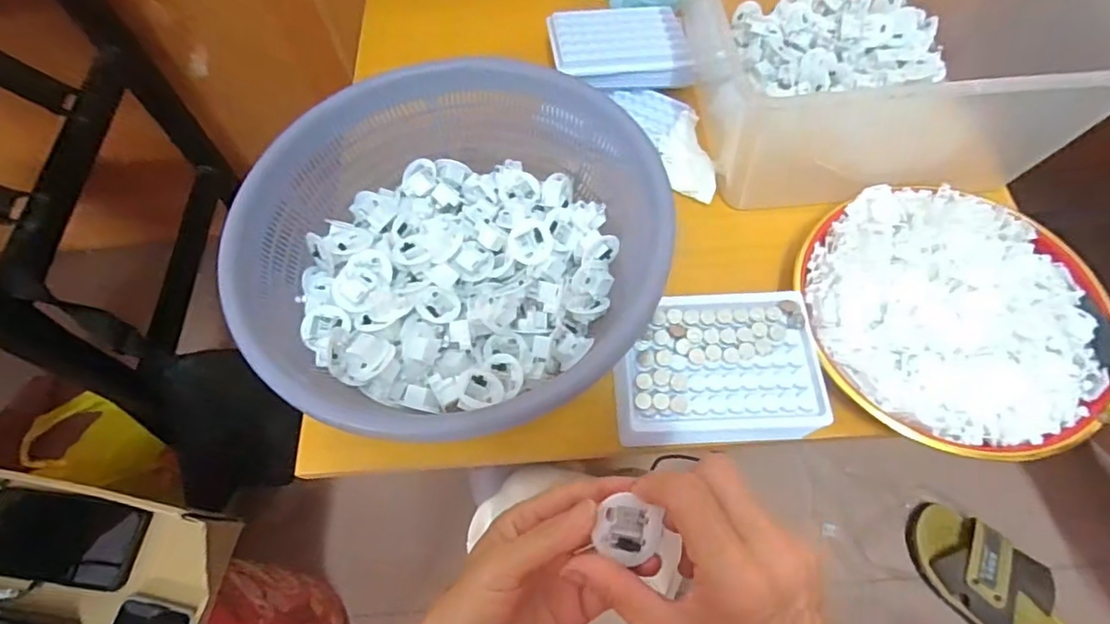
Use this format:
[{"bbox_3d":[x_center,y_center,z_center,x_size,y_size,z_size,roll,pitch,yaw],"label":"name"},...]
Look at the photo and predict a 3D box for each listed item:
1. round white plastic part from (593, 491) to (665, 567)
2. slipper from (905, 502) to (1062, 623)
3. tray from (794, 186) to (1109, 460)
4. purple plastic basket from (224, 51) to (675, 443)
[{"bbox_3d":[0.036,0.104,0.272,0.029,0.013,0.029,22,67,14],"label":"round white plastic part"},{"bbox_3d":[0.614,0.386,0.769,0.120,0.061,0.279,-37,67,-14],"label":"slipper"},{"bbox_3d":[0.292,-0.005,0.421,0.206,0.030,0.204,12,65,9],"label":"tray"},{"bbox_3d":[-0.064,-0.053,0.419,0.294,0.085,0.287,2,64,5],"label":"purple plastic basket"}]

